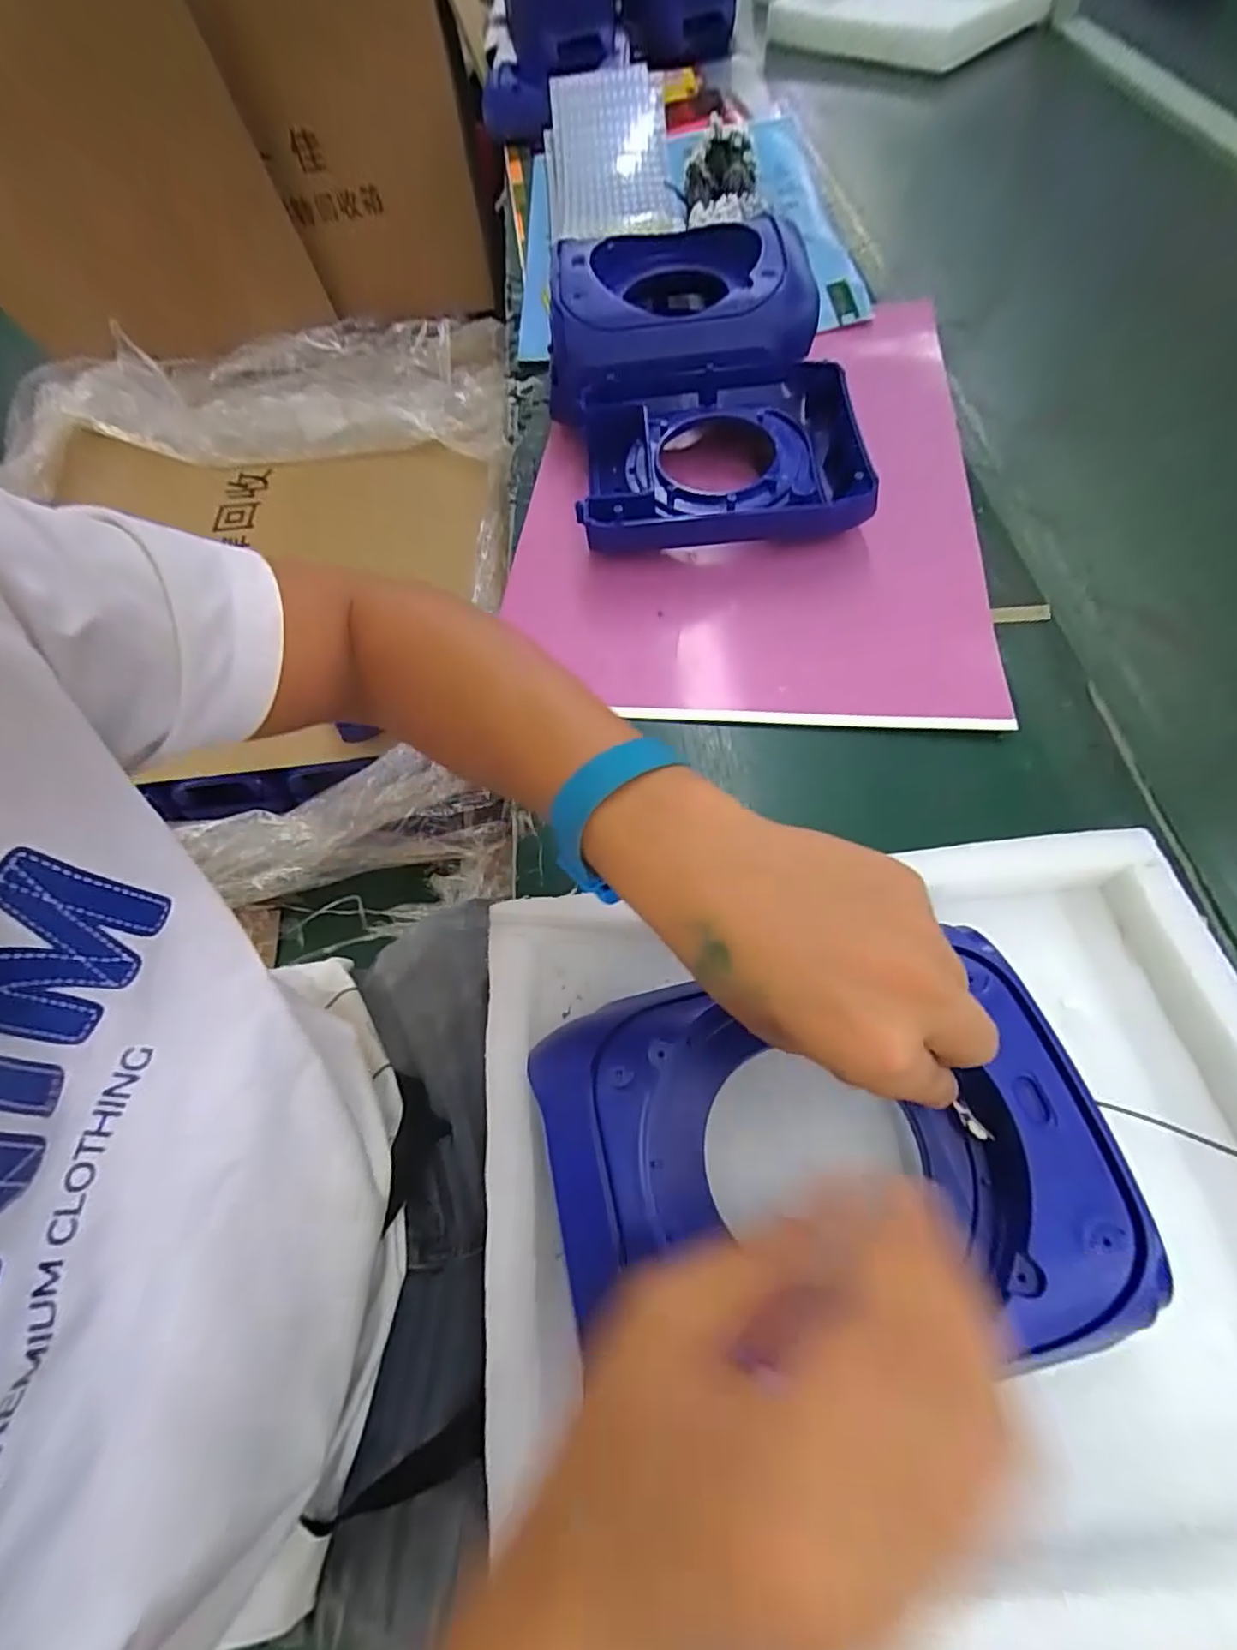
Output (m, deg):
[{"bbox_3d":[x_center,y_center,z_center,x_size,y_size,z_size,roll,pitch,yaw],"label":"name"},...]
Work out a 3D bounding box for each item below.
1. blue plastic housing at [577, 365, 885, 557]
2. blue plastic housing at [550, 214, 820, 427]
[{"bbox_3d":[0.084,-0.298,0.518,0.231,0.059,0.178,-6,62,2],"label":"blue plastic housing"},{"bbox_3d":[0.047,-0.461,0.561,0.227,0.064,0.204,-7,62,1],"label":"blue plastic housing"}]

